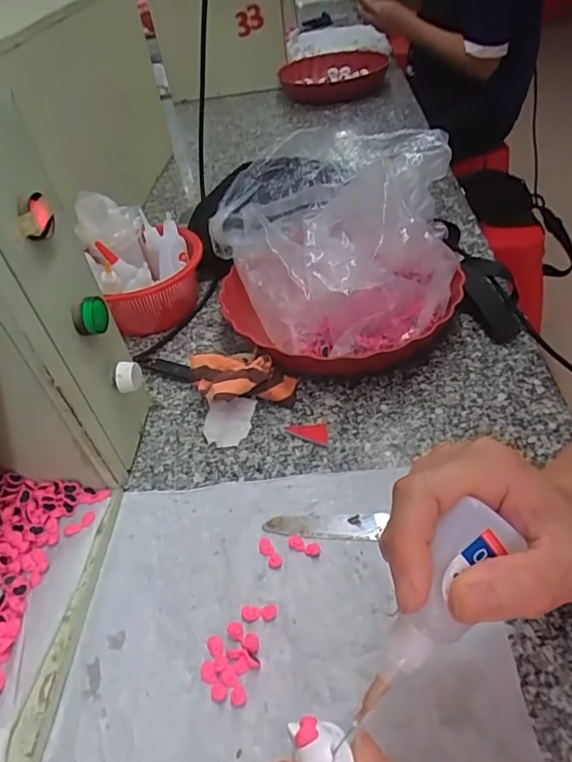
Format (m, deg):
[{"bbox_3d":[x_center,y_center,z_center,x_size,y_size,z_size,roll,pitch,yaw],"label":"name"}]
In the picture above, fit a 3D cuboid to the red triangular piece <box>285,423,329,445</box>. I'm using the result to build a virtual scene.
[{"bbox_3d":[0.019,0.046,0.459,0.036,0.004,0.023,-3,43,6],"label":"red triangular piece"}]

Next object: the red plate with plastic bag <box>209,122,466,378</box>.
[{"bbox_3d":[0.050,-0.150,0.580,0.259,0.133,0.361,-2,43,7],"label":"red plate with plastic bag"}]

